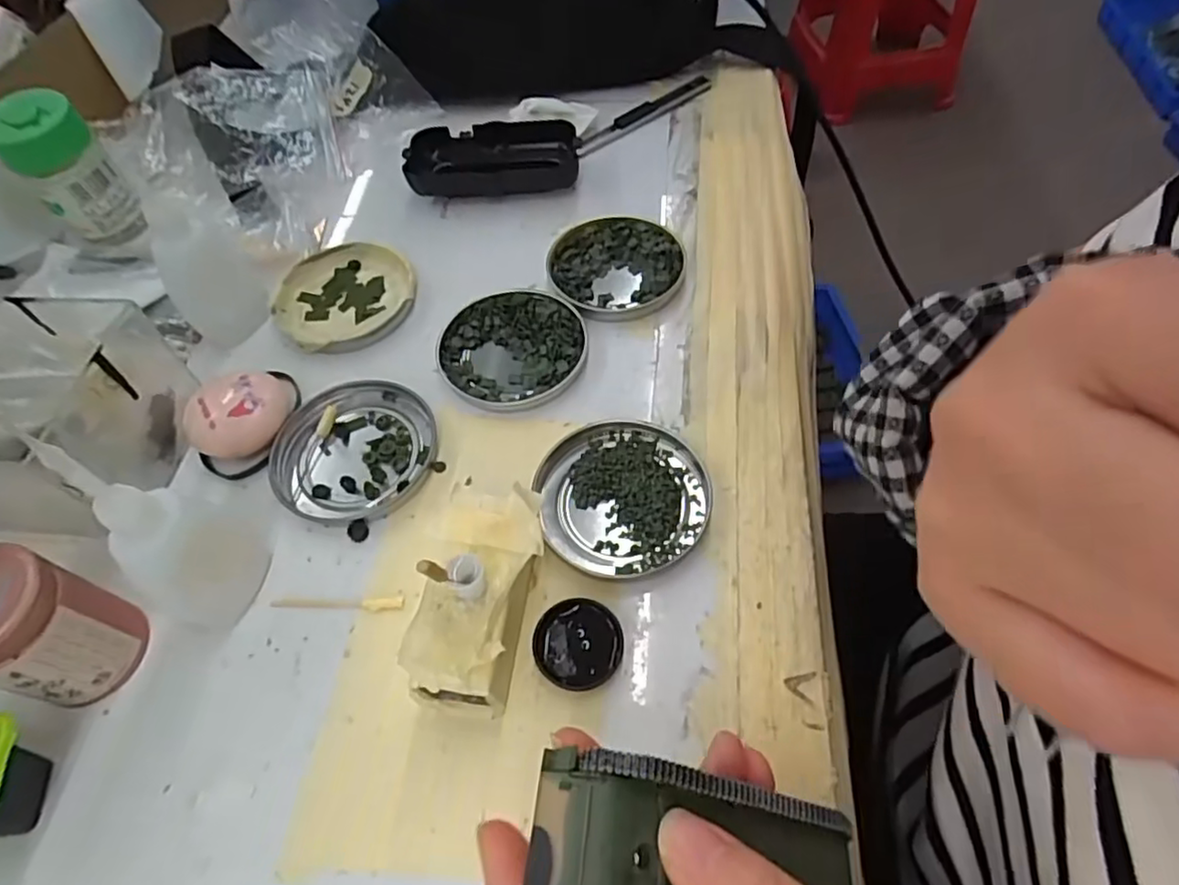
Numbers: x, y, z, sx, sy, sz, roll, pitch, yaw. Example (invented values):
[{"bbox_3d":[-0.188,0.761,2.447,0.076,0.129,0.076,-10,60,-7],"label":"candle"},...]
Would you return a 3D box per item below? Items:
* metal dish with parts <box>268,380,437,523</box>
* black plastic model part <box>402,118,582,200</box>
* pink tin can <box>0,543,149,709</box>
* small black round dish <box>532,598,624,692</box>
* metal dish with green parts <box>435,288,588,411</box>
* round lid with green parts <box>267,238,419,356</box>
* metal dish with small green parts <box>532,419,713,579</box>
[{"bbox_3d":[-0.117,0.003,0.324,0.075,0.007,0.074,-1,58,2],"label":"metal dish with parts"},{"bbox_3d":[-0.062,-0.184,0.428,0.108,0.021,0.057,-2,58,2],"label":"black plastic model part"},{"bbox_3d":[-0.211,0.072,0.253,0.041,0.063,0.043,-1,58,2],"label":"pink tin can"},{"bbox_3d":[-0.005,0.082,0.267,0.035,0.005,0.035,-1,58,2],"label":"small black round dish"},{"bbox_3d":[-0.042,-0.051,0.352,0.078,0.009,0.077,-1,58,2],"label":"metal dish with green parts"},{"bbox_3d":[-0.143,-0.086,0.383,0.078,0.010,0.080,-1,58,2],"label":"round lid with green parts"},{"bbox_3d":[0.016,0.024,0.303,0.077,0.010,0.073,-1,58,2],"label":"metal dish with small green parts"}]

